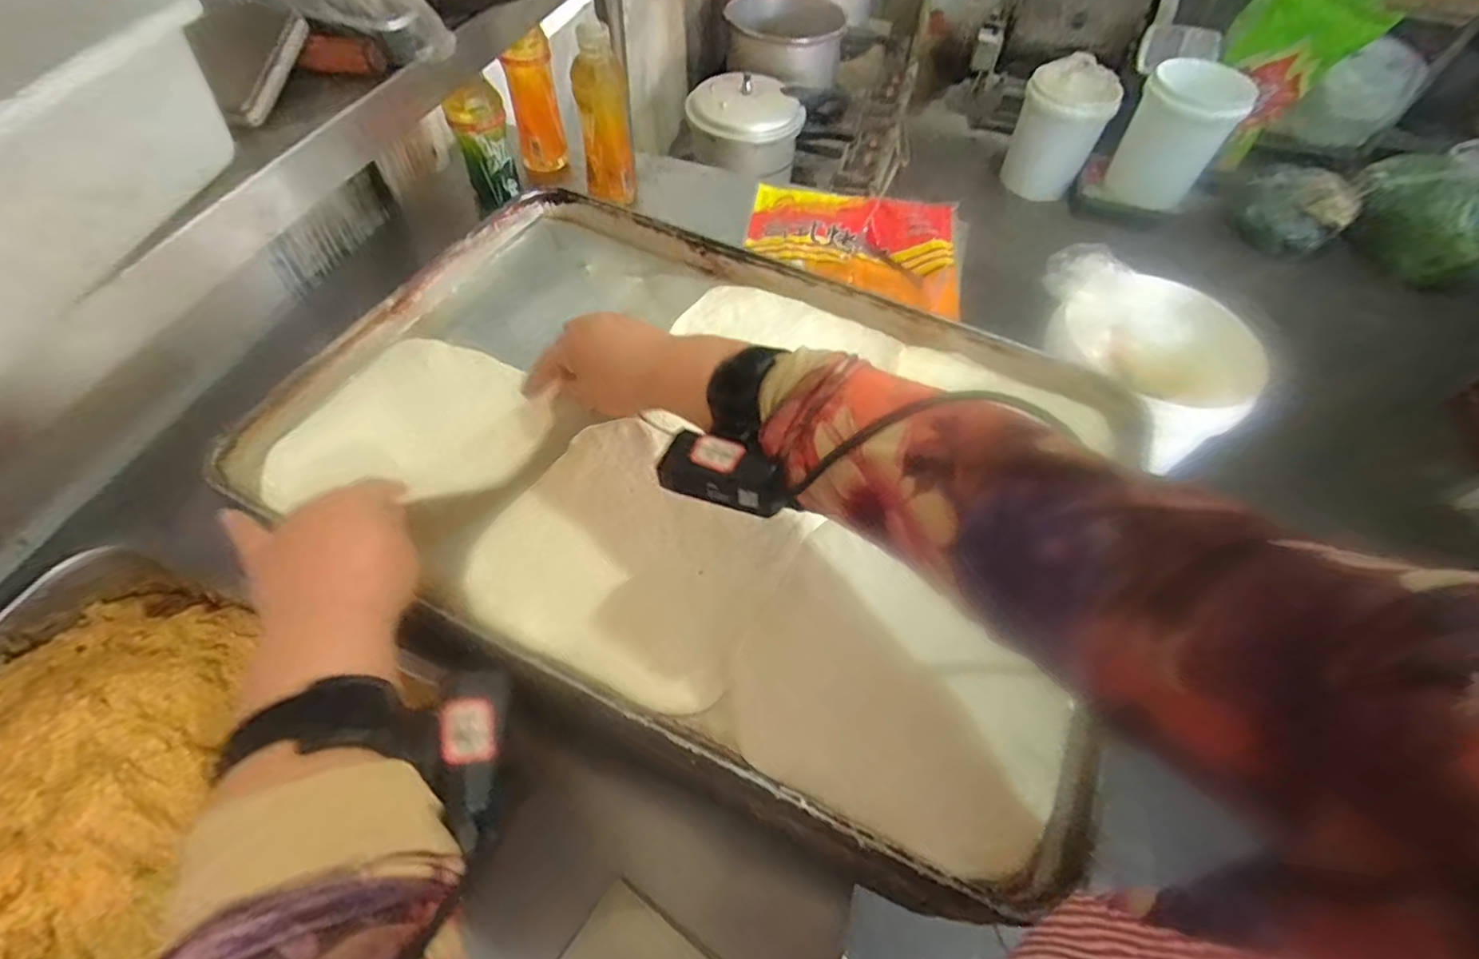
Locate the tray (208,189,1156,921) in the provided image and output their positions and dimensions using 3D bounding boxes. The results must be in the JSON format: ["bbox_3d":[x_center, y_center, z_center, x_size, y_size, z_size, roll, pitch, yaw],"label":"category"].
[{"bbox_3d":[-0.023,-0.029,0.483,0.591,0.036,0.415,25,58,14],"label":"tray"}]

